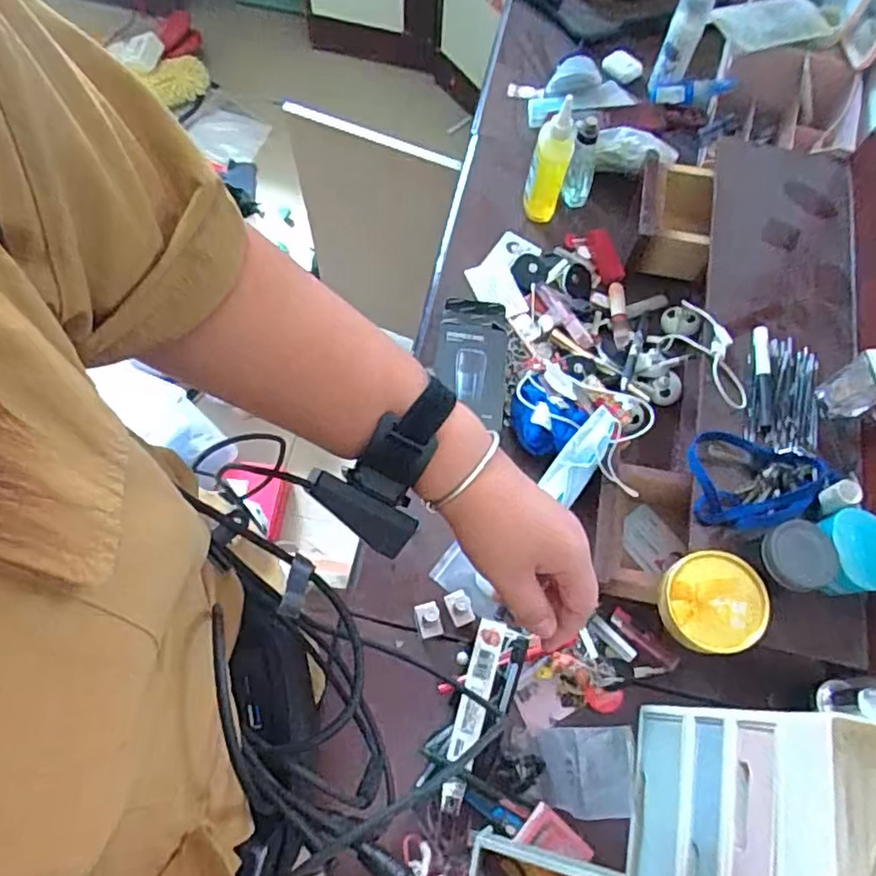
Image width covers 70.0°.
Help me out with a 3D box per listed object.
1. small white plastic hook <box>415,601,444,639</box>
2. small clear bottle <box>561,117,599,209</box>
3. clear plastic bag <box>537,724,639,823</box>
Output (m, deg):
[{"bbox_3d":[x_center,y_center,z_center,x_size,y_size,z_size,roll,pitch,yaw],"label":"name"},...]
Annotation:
[{"bbox_3d":[-0.008,0.169,0.585,0.022,0.060,0.031,-16,70,-8],"label":"small white plastic hook"},{"bbox_3d":[0.185,-0.350,0.805,0.039,0.119,0.034,19,69,5],"label":"small clear bottle"},{"bbox_3d":[0.137,0.304,0.571,0.092,0.040,0.075,-4,69,-4],"label":"clear plastic bag"}]

